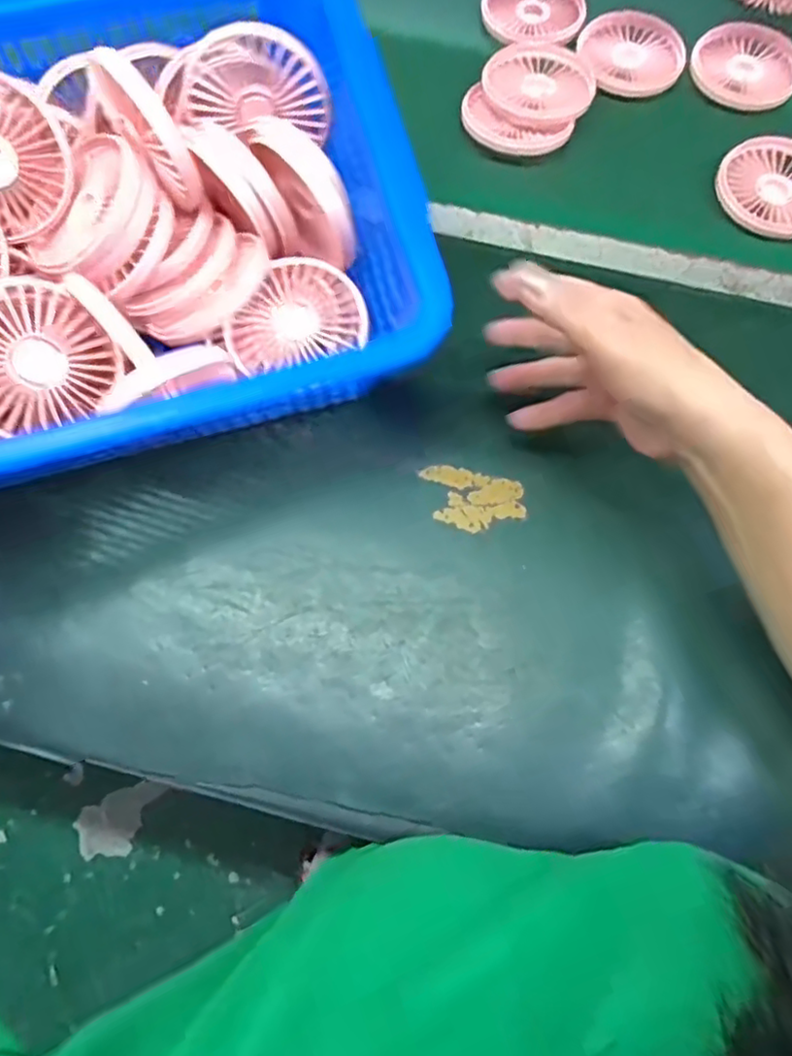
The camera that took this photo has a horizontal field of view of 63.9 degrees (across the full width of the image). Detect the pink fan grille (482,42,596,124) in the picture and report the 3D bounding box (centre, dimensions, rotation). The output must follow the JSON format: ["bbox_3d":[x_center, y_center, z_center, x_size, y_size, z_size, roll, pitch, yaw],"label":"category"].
[{"bbox_3d":[0.117,-0.358,0.512,0.082,0.014,0.083,0,71,0],"label":"pink fan grille"}]

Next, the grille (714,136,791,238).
[{"bbox_3d":[0.294,-0.263,0.486,0.089,0.013,0.085,-40,76,-12],"label":"grille"}]

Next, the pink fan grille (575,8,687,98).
[{"bbox_3d":[0.199,-0.396,0.531,0.088,0.011,0.088,0,71,0],"label":"pink fan grille"}]

